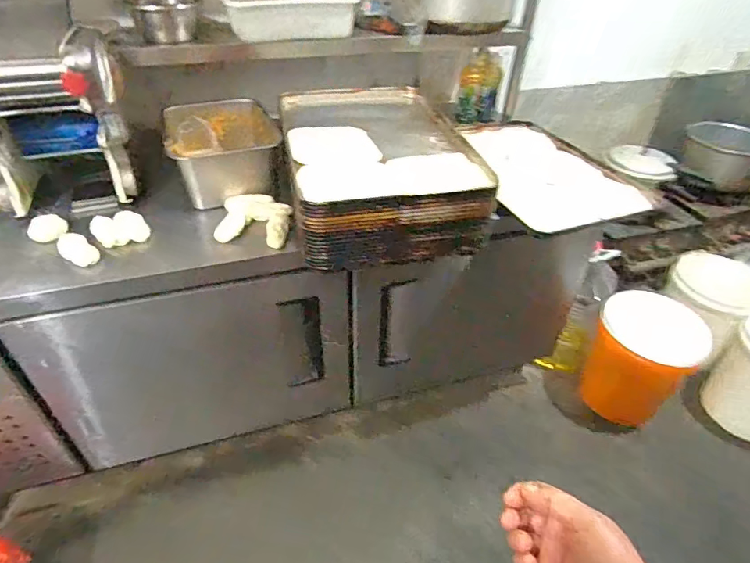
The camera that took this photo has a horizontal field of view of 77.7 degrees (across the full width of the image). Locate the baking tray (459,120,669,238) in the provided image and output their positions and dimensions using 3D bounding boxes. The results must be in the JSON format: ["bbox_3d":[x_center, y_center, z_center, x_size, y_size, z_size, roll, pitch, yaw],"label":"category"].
[{"bbox_3d":[0.484,-0.336,1.340,0.389,0.037,0.662,-4,40,-7],"label":"baking tray"}]

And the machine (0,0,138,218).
[{"bbox_3d":[-0.763,-0.427,1.122,0.321,0.419,0.423,-14,42,-18],"label":"machine"}]

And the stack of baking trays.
[{"bbox_3d":[-0.002,-0.289,1.139,0.395,0.159,0.585,-7,40,-10],"label":"stack of baking trays"}]

